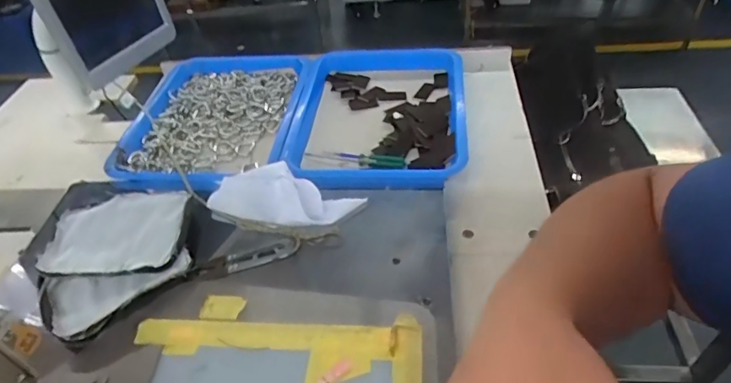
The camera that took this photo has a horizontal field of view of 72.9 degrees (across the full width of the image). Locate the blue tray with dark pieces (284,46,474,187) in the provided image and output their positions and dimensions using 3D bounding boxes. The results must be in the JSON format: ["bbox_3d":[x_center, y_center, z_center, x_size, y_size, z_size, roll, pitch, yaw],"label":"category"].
[{"bbox_3d":[0.020,-0.108,0.657,0.224,0.041,0.280,2,45,6],"label":"blue tray with dark pieces"}]

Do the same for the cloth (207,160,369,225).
[{"bbox_3d":[-0.091,0.005,0.541,0.165,0.032,0.062,7,46,12],"label":"cloth"}]

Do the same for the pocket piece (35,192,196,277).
[{"bbox_3d":[-0.255,0.042,0.513,0.135,0.013,0.110,-6,44,-2],"label":"pocket piece"}]

